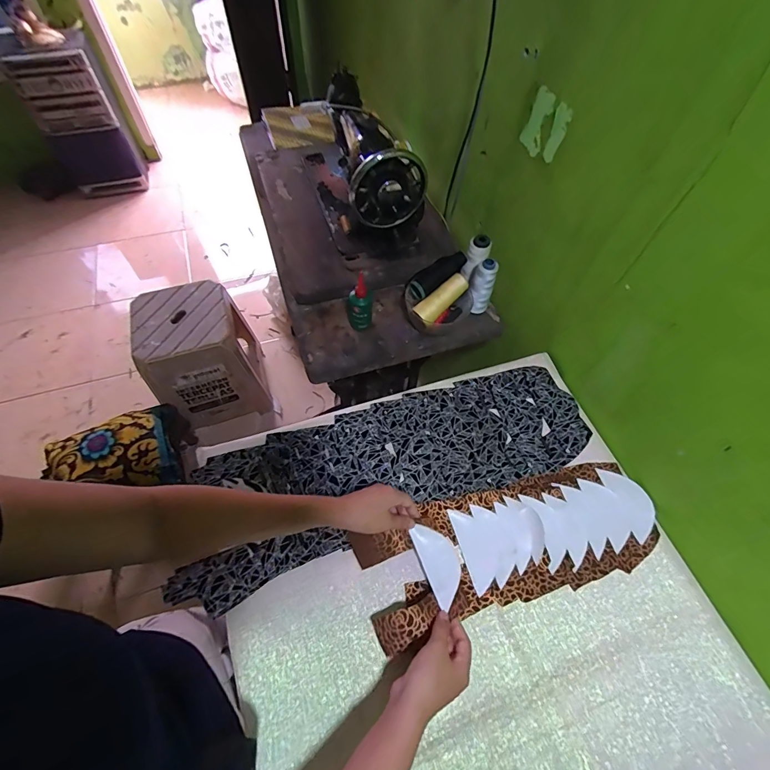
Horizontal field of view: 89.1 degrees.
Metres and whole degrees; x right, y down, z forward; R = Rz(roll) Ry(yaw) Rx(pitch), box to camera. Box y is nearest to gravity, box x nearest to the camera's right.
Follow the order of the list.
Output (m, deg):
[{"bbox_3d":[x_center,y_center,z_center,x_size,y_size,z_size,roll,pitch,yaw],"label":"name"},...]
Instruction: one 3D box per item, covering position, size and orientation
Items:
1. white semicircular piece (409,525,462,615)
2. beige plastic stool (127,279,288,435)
[{"bbox_3d":[0.071,0.228,0.505,0.045,0.009,0.096,-19,67,-11],"label":"white semicircular piece"},{"bbox_3d":[-0.604,-0.104,1.327,0.294,0.405,0.349,-17,62,-12],"label":"beige plastic stool"}]

